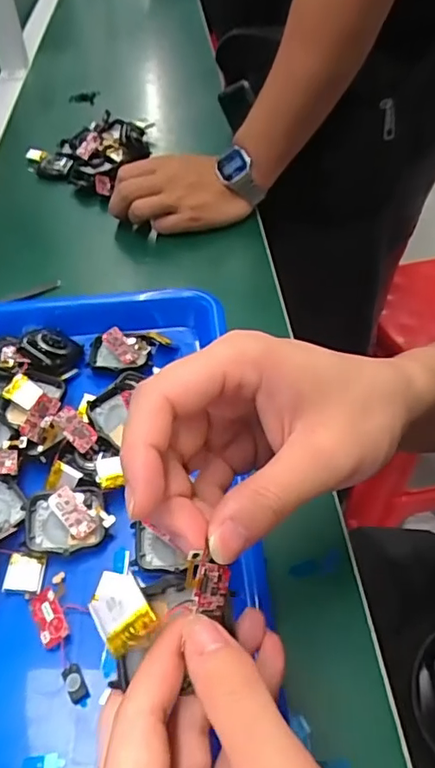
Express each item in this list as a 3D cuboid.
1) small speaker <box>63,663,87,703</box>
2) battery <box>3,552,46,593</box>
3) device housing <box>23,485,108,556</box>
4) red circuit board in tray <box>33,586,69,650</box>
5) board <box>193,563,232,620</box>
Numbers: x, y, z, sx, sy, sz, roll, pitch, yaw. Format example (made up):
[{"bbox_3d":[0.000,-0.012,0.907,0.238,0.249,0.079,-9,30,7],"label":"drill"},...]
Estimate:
[{"bbox_3d":[-0.067,0.141,0.254,0.009,0.006,0.016,-22,51,-17],"label":"small speaker"},{"bbox_3d":[-0.103,0.100,0.288,0.019,0.004,0.020,2,48,4],"label":"battery"},{"bbox_3d":[-0.086,0.077,0.305,0.043,0.008,0.038,-7,48,-4],"label":"device housing"},{"bbox_3d":[-0.085,0.117,0.273,0.014,0.004,0.028,-23,52,-18],"label":"red circuit board in tray"},{"bbox_3d":[-0.002,0.074,0.195,0.014,0.004,0.017,21,76,-31],"label":"board"}]

